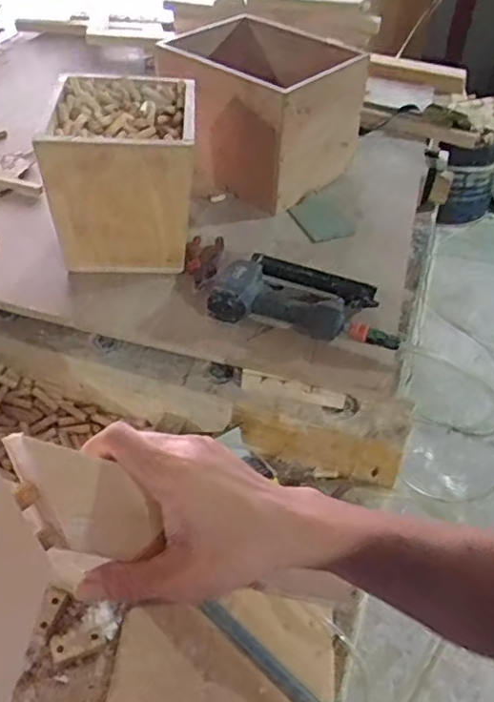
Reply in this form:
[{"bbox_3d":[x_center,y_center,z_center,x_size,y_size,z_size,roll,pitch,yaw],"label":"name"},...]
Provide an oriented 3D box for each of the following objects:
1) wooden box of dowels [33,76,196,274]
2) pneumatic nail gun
[{"bbox_3d":[-0.200,-0.292,1.023,0.217,0.229,0.252,0,43,-5],"label":"wooden box of dowels"},{"bbox_3d":[0.097,-0.088,0.965,0.288,0.060,0.159,12,43,9],"label":"pneumatic nail gun"}]

